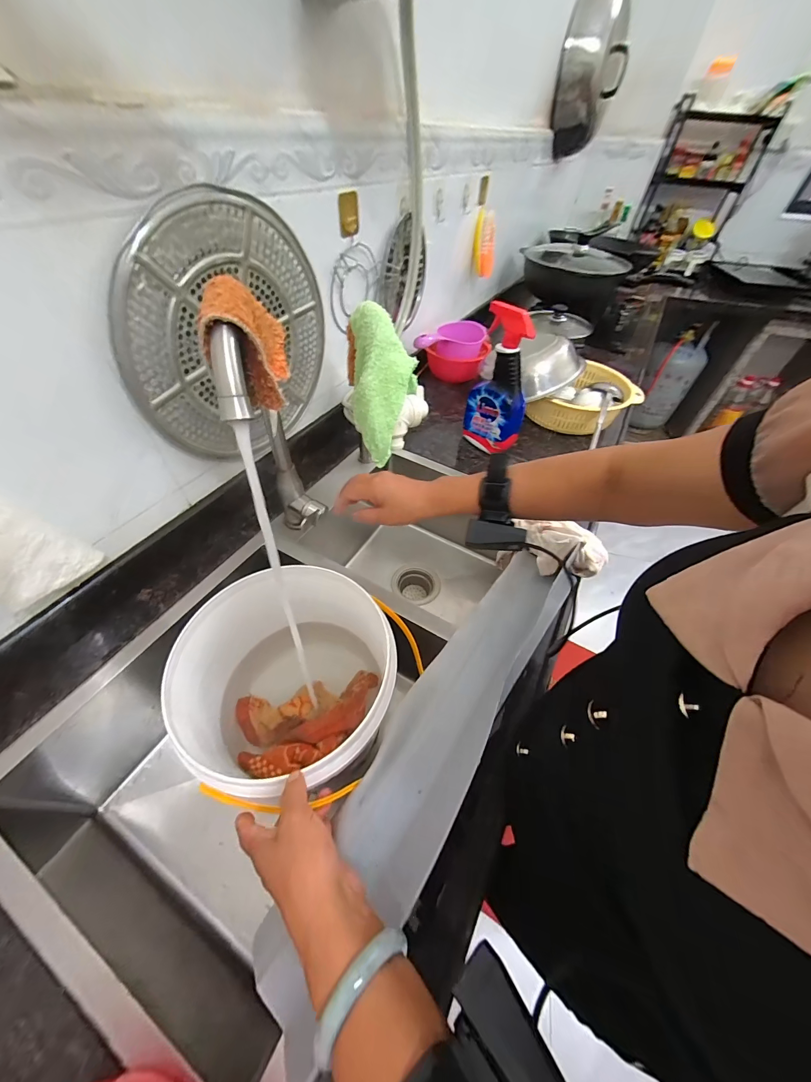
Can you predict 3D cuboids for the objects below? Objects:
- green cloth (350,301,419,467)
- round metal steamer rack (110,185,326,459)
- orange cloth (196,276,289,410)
[{"bbox_3d":[-0.029,-0.222,0.505,0.090,0.071,0.210,-2,94,-6],"label":"green cloth"},{"bbox_3d":[-0.234,-0.284,0.514,0.029,0.310,0.326,24,53,16],"label":"round metal steamer rack"},{"bbox_3d":[-0.136,-0.193,0.349,0.042,0.105,0.140,8,50,3],"label":"orange cloth"}]

